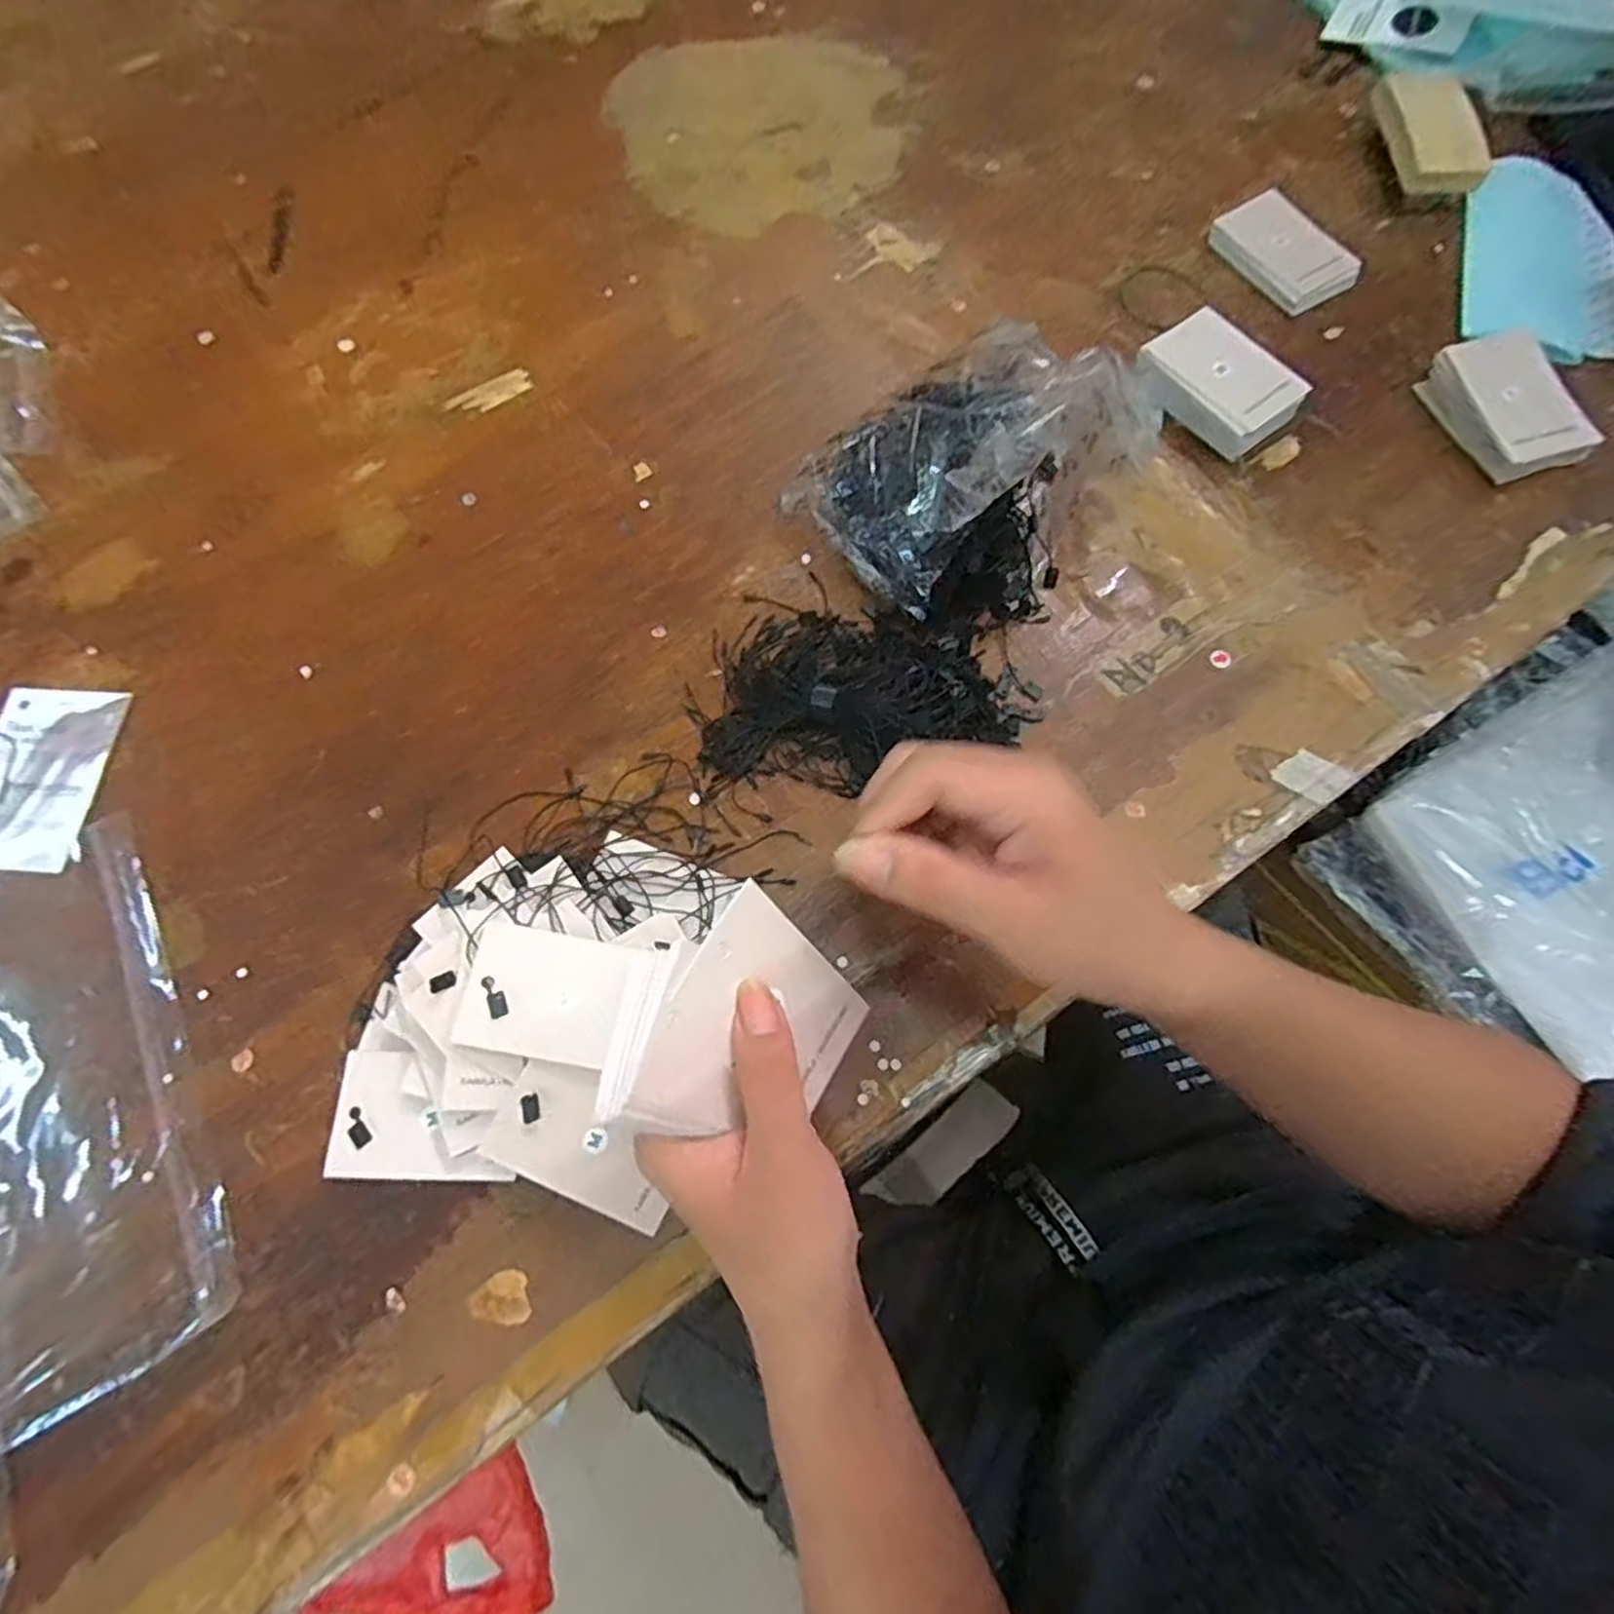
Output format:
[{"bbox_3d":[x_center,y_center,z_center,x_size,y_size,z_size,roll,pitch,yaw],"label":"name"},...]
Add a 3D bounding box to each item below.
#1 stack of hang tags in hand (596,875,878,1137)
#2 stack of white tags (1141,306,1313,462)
[{"bbox_3d":[-0.022,0.080,0.257,0.087,0.007,0.085,51,55,-27],"label":"stack of hang tags in hand"},{"bbox_3d":[0.241,-0.246,0.434,0.055,0.025,0.084,-35,74,-9],"label":"stack of white tags"}]

